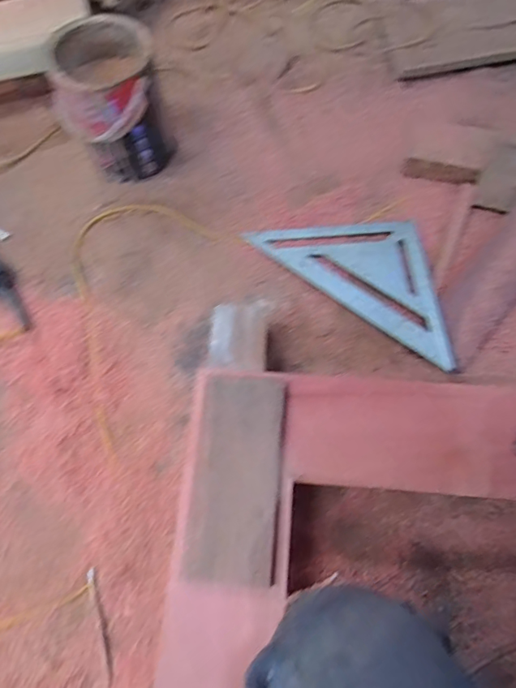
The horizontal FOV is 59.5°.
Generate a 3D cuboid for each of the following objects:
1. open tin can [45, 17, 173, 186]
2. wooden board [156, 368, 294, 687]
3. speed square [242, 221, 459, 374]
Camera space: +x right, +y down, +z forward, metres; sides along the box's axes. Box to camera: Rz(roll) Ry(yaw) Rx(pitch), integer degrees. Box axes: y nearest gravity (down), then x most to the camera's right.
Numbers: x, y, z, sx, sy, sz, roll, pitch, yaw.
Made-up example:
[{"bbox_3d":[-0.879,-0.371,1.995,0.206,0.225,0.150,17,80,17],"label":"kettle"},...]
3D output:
[{"bbox_3d":[-0.251,-0.416,0.786,0.168,0.181,0.174,-19,68,-6],"label":"open tin can"},{"bbox_3d":[-0.026,0.207,0.518,0.123,0.032,0.358,5,68,4],"label":"wooden board"},{"bbox_3d":[0.187,-0.130,0.734,0.378,0.022,0.187,37,69,25],"label":"speed square"}]

